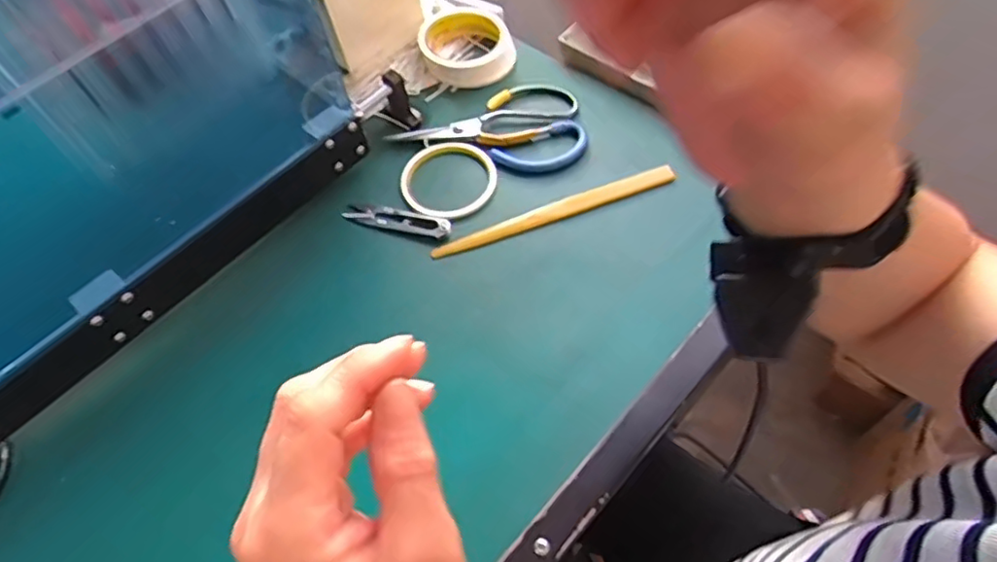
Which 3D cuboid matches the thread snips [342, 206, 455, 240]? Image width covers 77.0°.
[{"bbox_3d":[-0.095,-0.055,0.576,0.104,0.011,0.023,15,61,13],"label":"thread snips"}]

